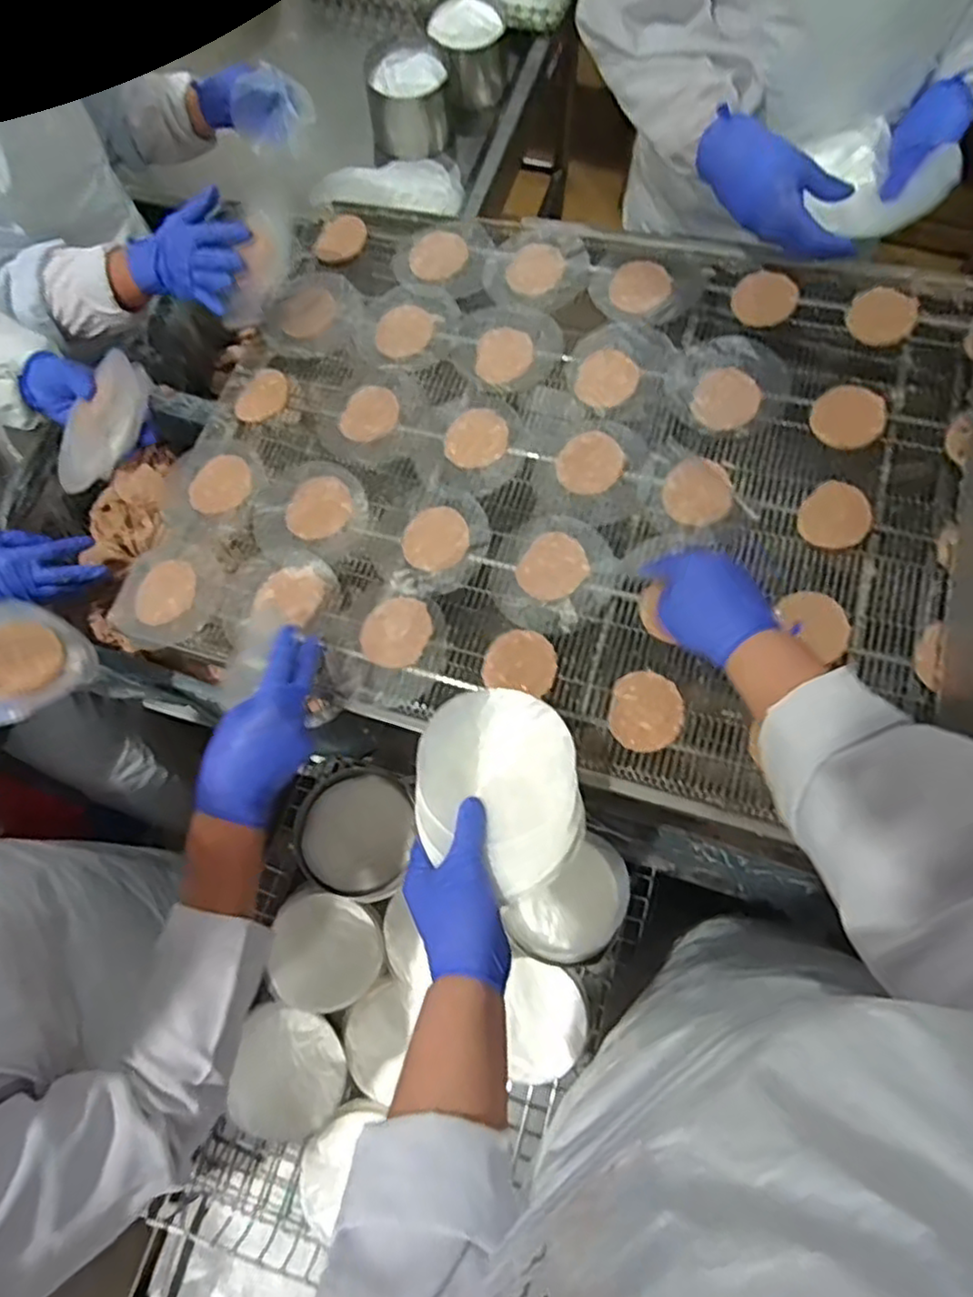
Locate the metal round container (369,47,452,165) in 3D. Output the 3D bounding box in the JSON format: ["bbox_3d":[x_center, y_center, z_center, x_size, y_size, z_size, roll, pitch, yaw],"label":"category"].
[{"bbox_3d":[-0.128,-0.909,1.140,0.132,0.088,0.149,-2,72,0],"label":"metal round container"}]

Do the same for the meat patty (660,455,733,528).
[{"bbox_3d":[0.207,-0.155,0.675,0.064,0.005,0.071,9,72,4],"label":"meat patty"}]

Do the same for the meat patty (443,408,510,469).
[{"bbox_3d":[-0.011,-0.223,0.727,0.066,0.013,0.070,0,72,1],"label":"meat patty"}]

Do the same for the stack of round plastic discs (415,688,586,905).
[{"bbox_3d":[0.008,0.104,0.525,0.120,0.032,0.151,-6,72,-1],"label":"stack of round plastic discs"}]

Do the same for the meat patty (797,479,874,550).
[{"bbox_3d":[0.333,-0.126,0.652,0.061,0.007,0.073,42,77,13],"label":"meat patty"}]

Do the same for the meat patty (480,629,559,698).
[{"bbox_3d":[0.033,0.011,0.641,0.067,0.009,0.060,12,73,5],"label":"meat patty"}]

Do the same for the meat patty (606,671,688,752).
[{"bbox_3d":[0.143,0.055,0.611,0.062,0.013,0.068,0,72,1],"label":"meat patty"}]

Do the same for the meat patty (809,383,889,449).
[{"bbox_3d":[0.365,-0.233,0.686,0.071,0.007,0.067,0,72,1],"label":"meat patty"}]

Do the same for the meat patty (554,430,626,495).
[{"bbox_3d":[0.105,-0.190,0.703,0.068,0.011,0.067,0,72,1],"label":"meat patty"}]

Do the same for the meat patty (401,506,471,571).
[{"bbox_3d":[-0.051,-0.111,0.694,0.067,0.004,0.069,0,72,1],"label":"meat patty"}]

